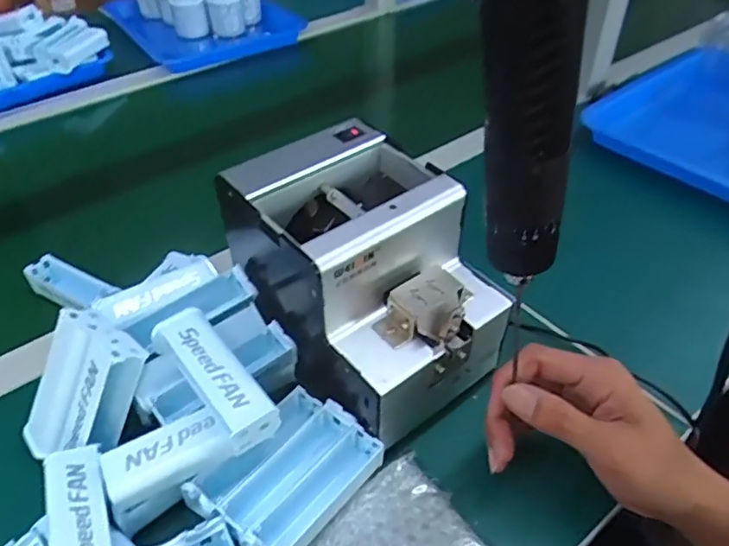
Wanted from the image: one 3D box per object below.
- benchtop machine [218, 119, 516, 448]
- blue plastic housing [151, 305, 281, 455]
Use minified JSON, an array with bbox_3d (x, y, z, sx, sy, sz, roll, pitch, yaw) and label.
[{"bbox_3d":[0.001,0.007,0.417,0.122,0.153,0.170,-31,51,-28],"label":"benchtop machine"},{"bbox_3d":[-0.095,0.065,0.363,0.033,0.030,0.101,-31,51,-28],"label":"blue plastic housing"}]

